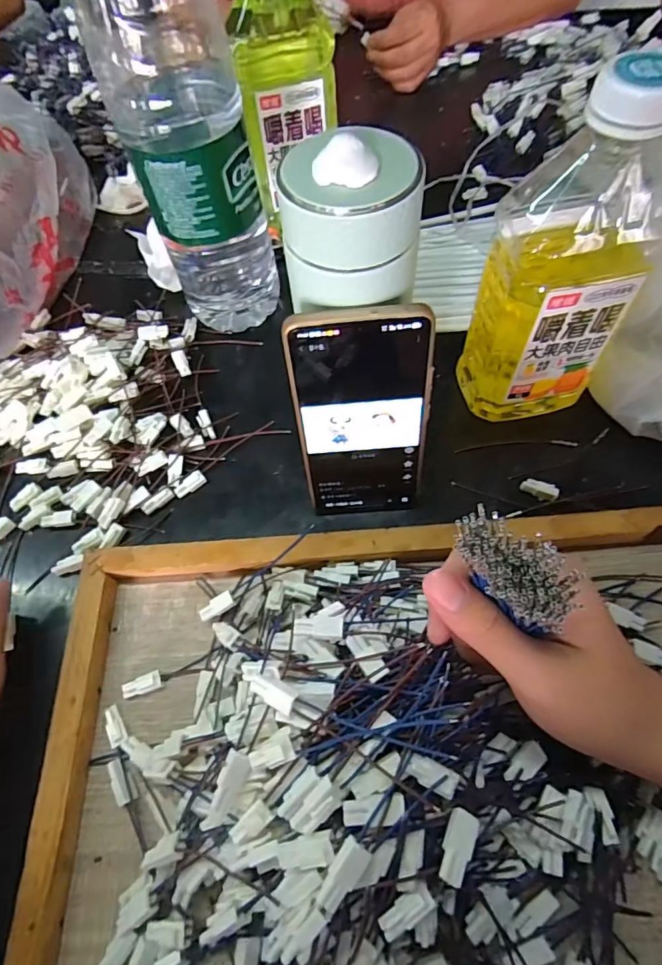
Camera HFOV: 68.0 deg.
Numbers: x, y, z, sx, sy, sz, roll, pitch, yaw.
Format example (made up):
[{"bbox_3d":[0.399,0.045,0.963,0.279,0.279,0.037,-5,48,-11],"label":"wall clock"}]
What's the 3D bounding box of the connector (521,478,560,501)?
[{"bbox_3d":[0.157,0.005,0.368,0.026,0.008,0.011,21,65,23],"label":"connector"}]

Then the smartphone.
[{"bbox_3d":[0.021,-0.032,0.312,0.080,0.168,0.006,-4,51,2],"label":"smartphone"}]

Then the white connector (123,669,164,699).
[{"bbox_3d":[-0.124,0.134,0.323,0.025,0.009,0.011,-20,62,-6],"label":"white connector"}]

